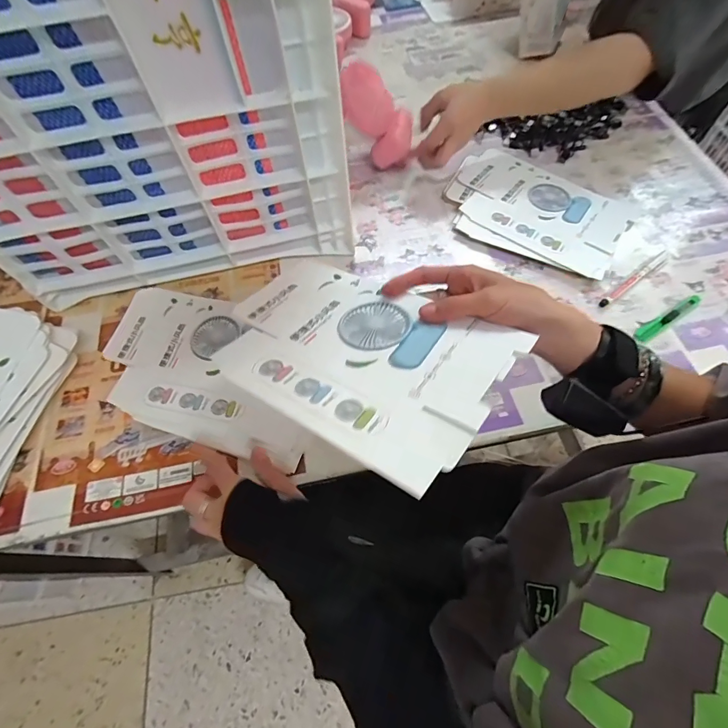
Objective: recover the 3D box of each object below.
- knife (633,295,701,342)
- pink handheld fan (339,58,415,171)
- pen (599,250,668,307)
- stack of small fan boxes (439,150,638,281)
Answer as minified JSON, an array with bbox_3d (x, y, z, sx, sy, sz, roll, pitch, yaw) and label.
[{"bbox_3d":[0.396,-0.062,0.511,0.109,0.008,0.017,-29,63,-15],"label":"knife"},{"bbox_3d":[0.015,-0.398,0.626,0.095,0.143,0.045,-54,27,0],"label":"pink handheld fan"},{"bbox_3d":[0.370,-0.115,0.539,0.145,0.011,0.014,-34,65,-17],"label":"pen"},{"bbox_3d":[0.255,-0.235,0.603,0.263,0.020,0.187,32,65,18],"label":"stack of small fan boxes"}]

